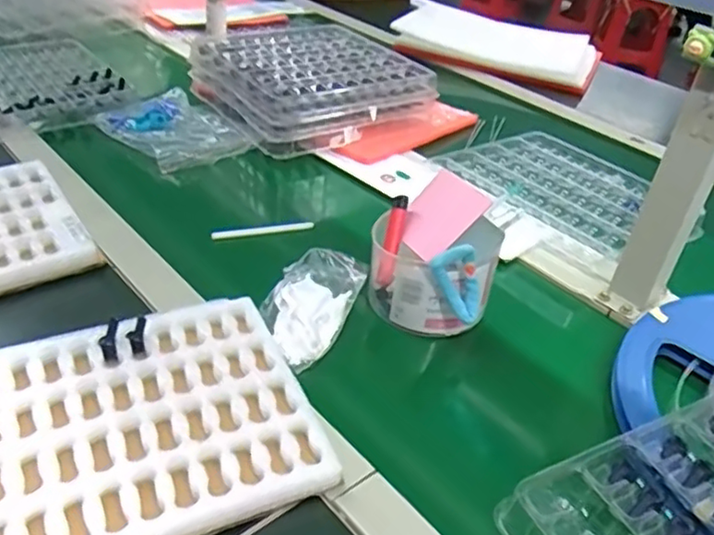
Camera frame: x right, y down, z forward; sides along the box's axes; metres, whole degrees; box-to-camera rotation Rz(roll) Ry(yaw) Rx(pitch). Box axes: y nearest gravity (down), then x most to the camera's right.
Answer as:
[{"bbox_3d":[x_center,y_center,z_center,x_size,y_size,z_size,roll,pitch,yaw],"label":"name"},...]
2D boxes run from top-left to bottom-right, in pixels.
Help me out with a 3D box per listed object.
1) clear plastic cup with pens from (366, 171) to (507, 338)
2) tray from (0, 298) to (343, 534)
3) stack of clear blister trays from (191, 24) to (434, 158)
[{"bbox_3d":[0.070,-0.009,0.580,0.101,0.107,0.095,4,35,-3],"label":"clear plastic cup with pens"},{"bbox_3d":[-0.170,0.108,0.432,0.267,0.031,0.186,-12,39,-24],"label":"tray"},{"bbox_3d":[-0.070,-0.257,0.924,0.251,0.082,0.259,-22,44,-34],"label":"stack of clear blister trays"}]

